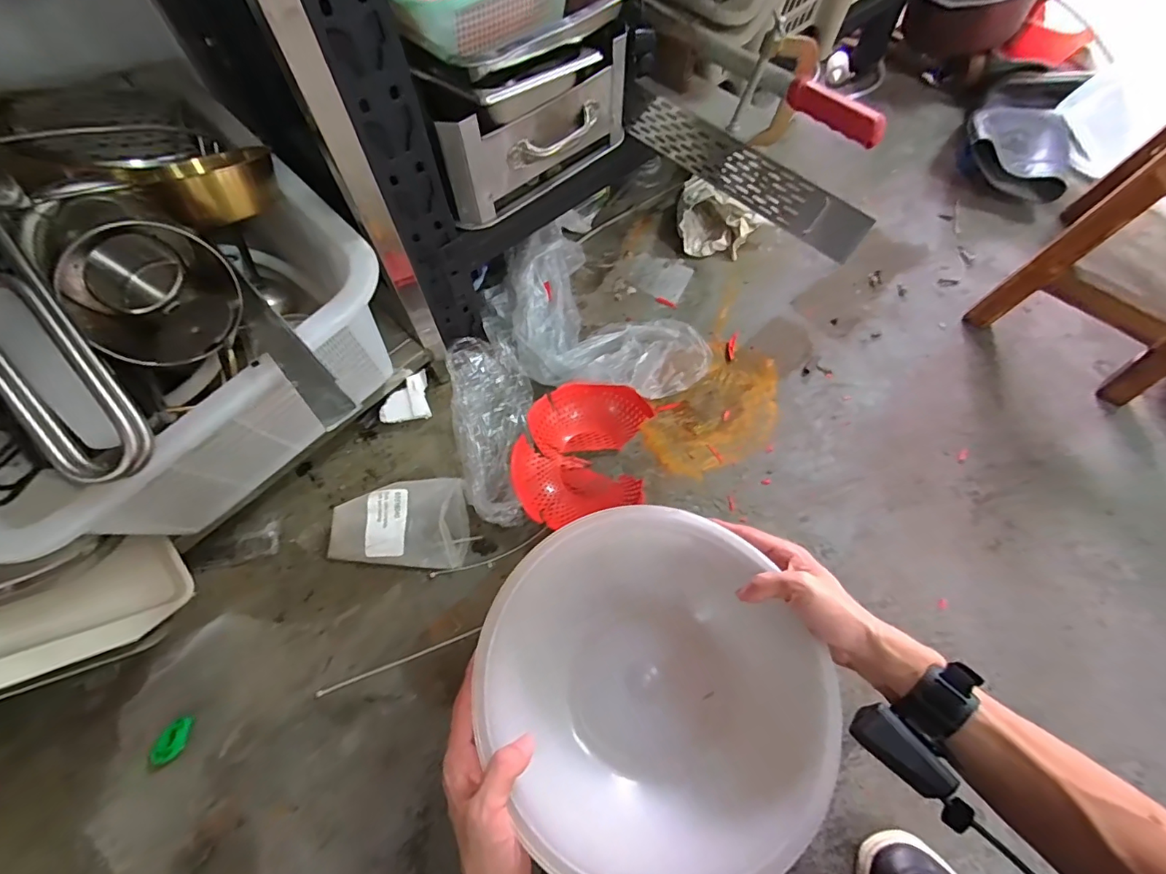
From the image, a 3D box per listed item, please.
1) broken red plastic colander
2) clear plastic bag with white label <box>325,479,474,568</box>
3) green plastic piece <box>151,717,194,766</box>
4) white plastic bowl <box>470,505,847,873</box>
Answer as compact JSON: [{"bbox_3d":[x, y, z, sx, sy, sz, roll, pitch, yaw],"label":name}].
[{"bbox_3d":[-0.002,0.027,0.668,0.169,0.058,0.207,10,63,6],"label":"broken red plastic colander"},{"bbox_3d":[-0.233,0.111,0.642,0.167,0.046,0.108,0,62,1],"label":"clear plastic bag with white label"},{"bbox_3d":[-0.449,0.334,0.542,0.024,0.019,0.049,19,64,10],"label":"green plastic piece"},{"bbox_3d":[0.059,0.222,0.460,0.275,0.119,0.285,0,62,1],"label":"white plastic bowl"}]

